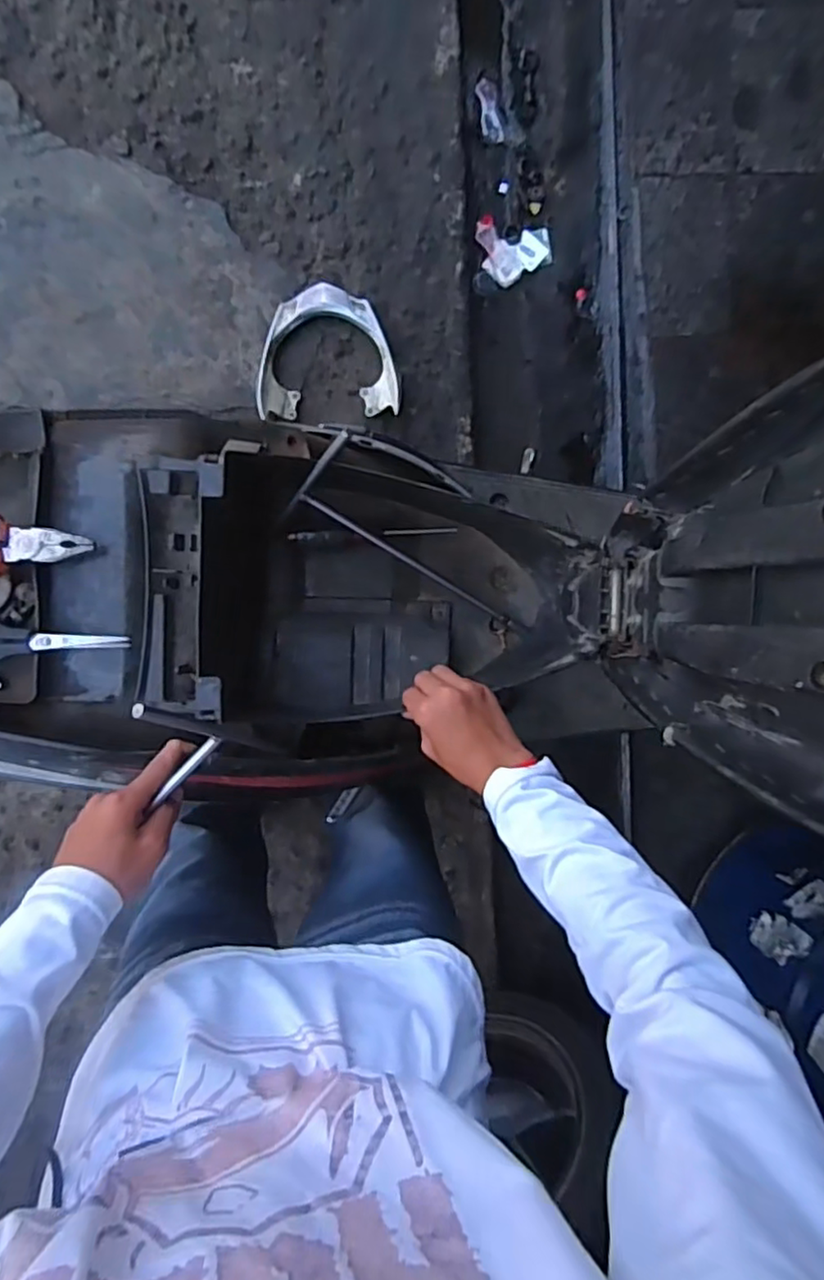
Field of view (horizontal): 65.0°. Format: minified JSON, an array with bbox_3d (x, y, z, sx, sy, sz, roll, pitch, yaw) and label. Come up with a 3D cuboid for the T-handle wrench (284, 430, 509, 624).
[{"bbox_3d":[0.017,-0.098,0.651,0.268,0.110,0.015,28,51,-22],"label":"T-handle wrench"}]

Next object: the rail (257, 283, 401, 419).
[{"bbox_3d":[-0.164,-0.549,1.229,0.268,0.041,0.250,-5,91,-3],"label":"rail"}]

